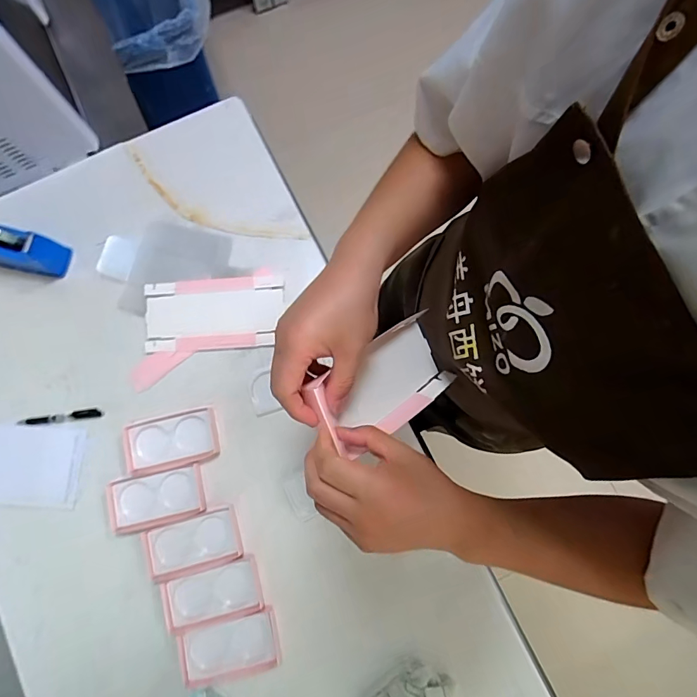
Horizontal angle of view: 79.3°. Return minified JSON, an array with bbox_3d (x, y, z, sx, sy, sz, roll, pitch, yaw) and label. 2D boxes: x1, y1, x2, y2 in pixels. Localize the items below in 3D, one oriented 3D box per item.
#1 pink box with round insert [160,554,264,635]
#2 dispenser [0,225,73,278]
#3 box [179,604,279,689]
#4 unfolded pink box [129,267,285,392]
[{"bbox_3d":[-0.215,0.388,0.663,0.149,0.014,0.079,-15,80,-3],"label":"pink box with round insert"},{"bbox_3d":[-0.572,-0.172,0.725,0.142,0.088,0.056,10,80,1],"label":"dispenser"},{"bbox_3d":[-0.183,0.457,0.641,0.148,0.016,0.079,-13,80,-3],"label":"box"},{"bbox_3d":[-0.245,-0.046,0.735,0.267,0.015,0.166,-10,80,-2],"label":"unfolded pink box"}]

